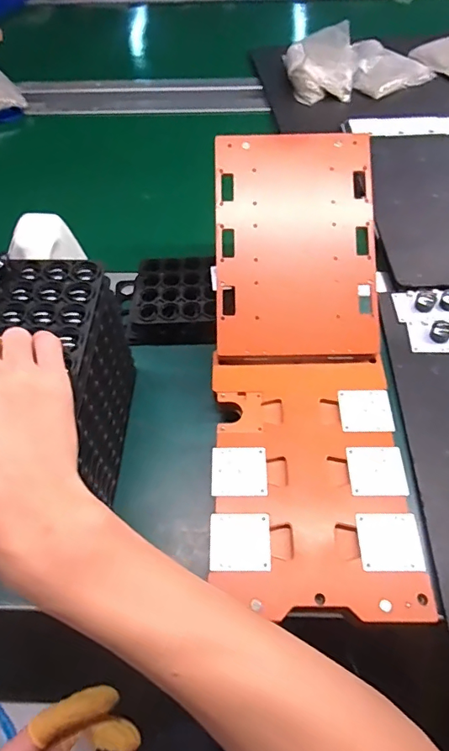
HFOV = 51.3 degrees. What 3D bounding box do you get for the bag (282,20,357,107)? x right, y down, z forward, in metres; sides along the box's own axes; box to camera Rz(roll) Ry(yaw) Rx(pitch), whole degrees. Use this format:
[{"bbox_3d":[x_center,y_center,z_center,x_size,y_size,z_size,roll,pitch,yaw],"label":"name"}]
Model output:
[{"bbox_3d":[0.175,-0.545,0.823,0.124,0.051,0.140,-8,57,-4],"label":"bag"}]

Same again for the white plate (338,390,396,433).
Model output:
[{"bbox_3d":[0.134,0.033,0.441,0.048,0.004,0.045,1,56,3],"label":"white plate"}]

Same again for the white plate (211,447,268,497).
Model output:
[{"bbox_3d":[0.013,0.084,0.409,0.047,0.004,0.045,-1,56,1],"label":"white plate"}]

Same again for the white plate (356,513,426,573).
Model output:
[{"bbox_3d":[0.133,0.134,0.375,0.048,0.004,0.048,-1,56,1],"label":"white plate"}]

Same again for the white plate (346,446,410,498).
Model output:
[{"bbox_3d":[0.133,0.083,0.408,0.047,0.004,0.047,-2,56,2],"label":"white plate"}]

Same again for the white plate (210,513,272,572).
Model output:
[{"bbox_3d":[0.013,0.134,0.377,0.048,0.004,0.044,0,56,2],"label":"white plate"}]

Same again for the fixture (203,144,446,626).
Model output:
[{"bbox_3d":[0.072,-0.026,0.445,0.162,0.072,0.444,-1,72,1],"label":"fixture"}]

